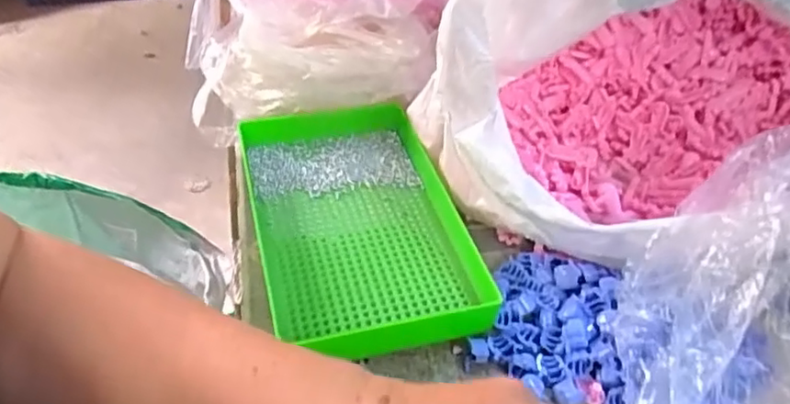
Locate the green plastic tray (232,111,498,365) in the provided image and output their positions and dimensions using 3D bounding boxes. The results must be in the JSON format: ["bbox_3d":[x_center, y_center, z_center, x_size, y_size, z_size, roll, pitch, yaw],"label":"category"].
[{"bbox_3d":[-0.029,0.012,0.479,0.150,0.034,0.240,-9,43,-13],"label":"green plastic tray"}]

